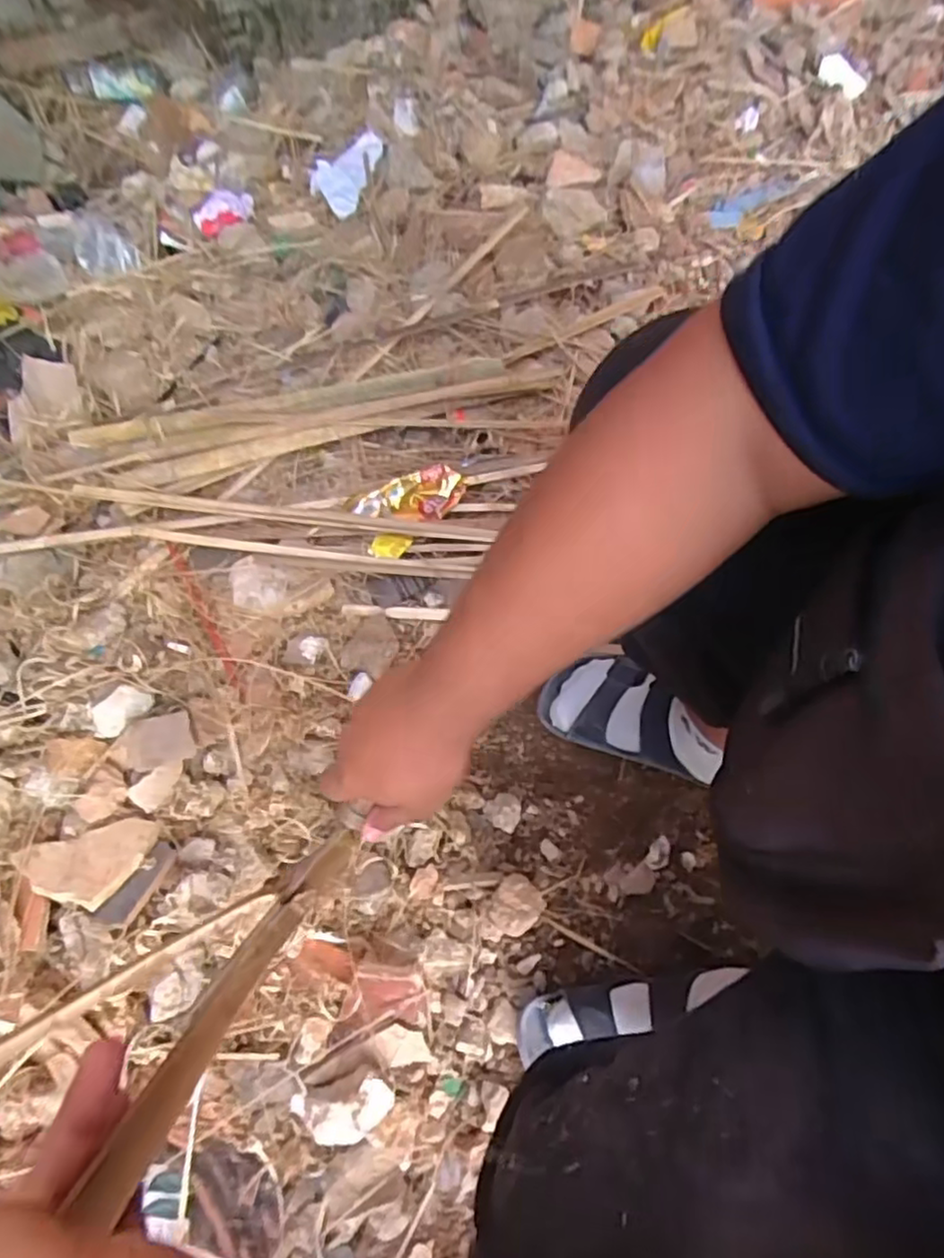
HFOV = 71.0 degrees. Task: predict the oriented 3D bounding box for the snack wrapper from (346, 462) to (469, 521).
[{"bbox_3d":[-0.083,-0.164,0.800,0.145,0.030,0.055,-1,62,4],"label":"snack wrapper"}]

